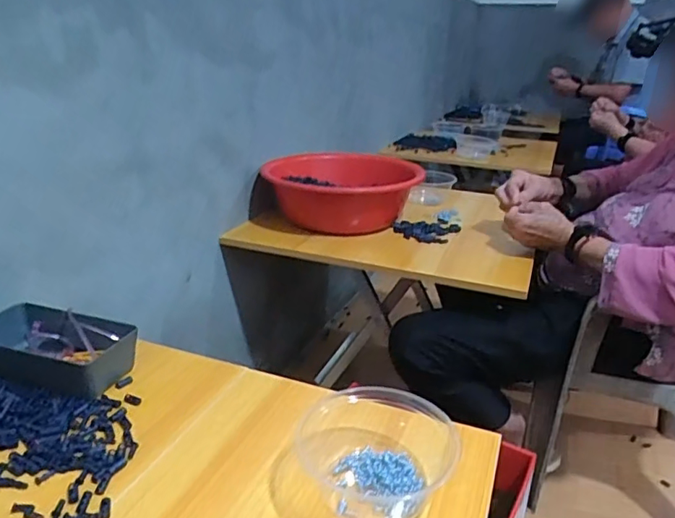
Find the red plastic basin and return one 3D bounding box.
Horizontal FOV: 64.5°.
[{"bbox_3d":[0.013,-0.144,1.181,0.308,0.126,0.308,2,22,-1],"label":"red plastic basin"}]

